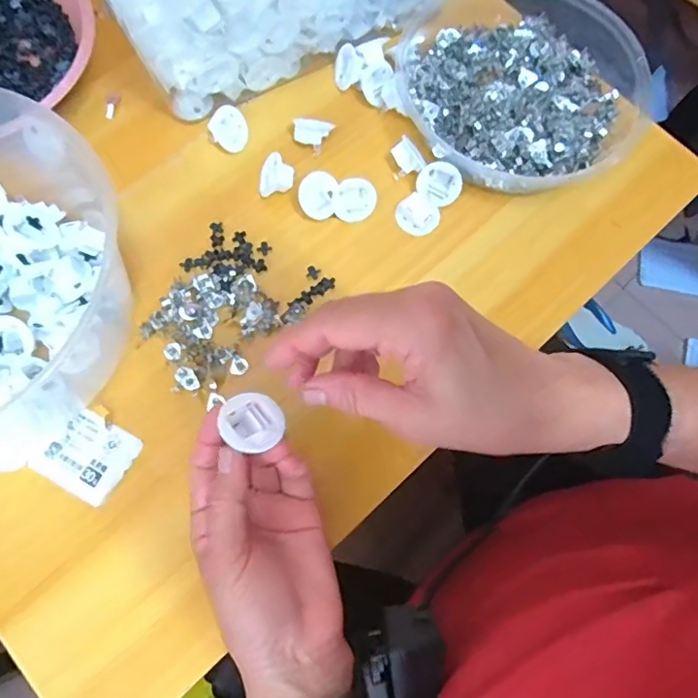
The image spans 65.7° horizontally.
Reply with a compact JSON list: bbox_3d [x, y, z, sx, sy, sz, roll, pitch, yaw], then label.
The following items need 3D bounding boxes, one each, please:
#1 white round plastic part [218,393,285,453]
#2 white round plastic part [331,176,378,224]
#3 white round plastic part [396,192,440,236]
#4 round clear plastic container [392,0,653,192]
[{"bbox_3d":[-0.051,0.039,0.281,0.033,0.011,0.033,10,51,-12],"label":"white round plastic part"},{"bbox_3d":[0.004,-0.111,0.403,0.033,0.007,0.031,-33,100,4],"label":"white round plastic part"},{"bbox_3d":[0.052,-0.102,0.409,0.032,0.010,0.029,19,75,3],"label":"white round plastic part"},{"bbox_3d":[0.134,-0.211,0.424,0.193,0.032,0.180,0,75,-2],"label":"round clear plastic container"}]

